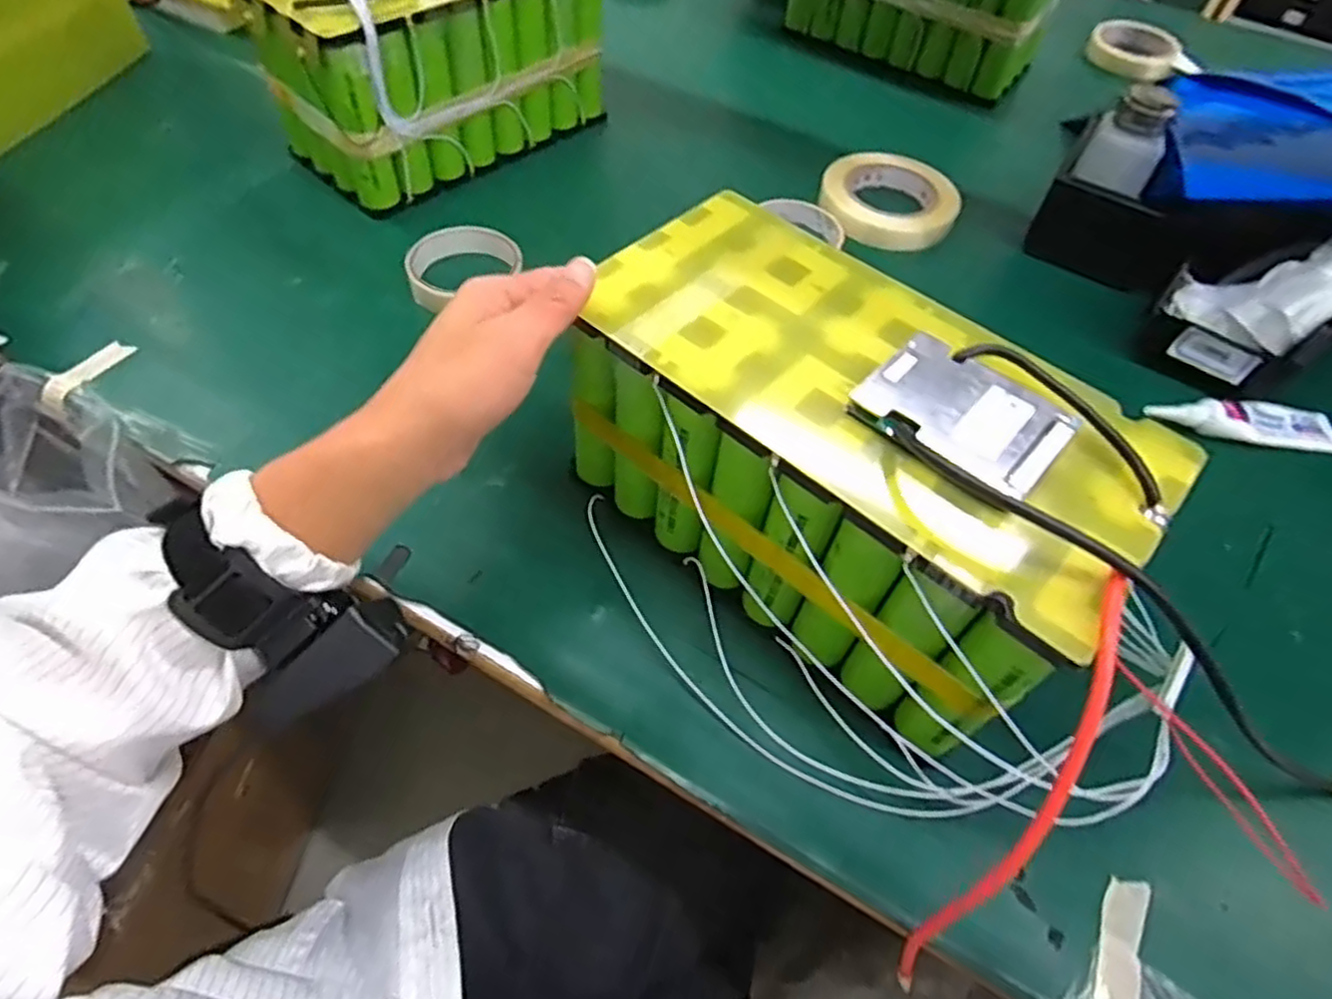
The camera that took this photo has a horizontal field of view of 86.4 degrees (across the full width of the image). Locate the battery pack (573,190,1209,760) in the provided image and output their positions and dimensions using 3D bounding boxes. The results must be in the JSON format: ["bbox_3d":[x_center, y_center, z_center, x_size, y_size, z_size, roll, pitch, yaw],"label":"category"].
[{"bbox_3d":[0.087,-0.026,0.371,0.264,0.136,0.133,38,62,19],"label":"battery pack"}]

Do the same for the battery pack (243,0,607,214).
[{"bbox_3d":[-0.196,-0.393,0.617,0.266,0.154,0.124,-38,67,-25],"label":"battery pack"}]

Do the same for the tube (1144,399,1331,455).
[{"bbox_3d":[0.421,-0.058,0.512,0.140,0.015,0.041,4,56,-2],"label":"tube"}]

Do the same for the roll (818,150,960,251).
[{"bbox_3d":[0.206,-0.284,0.663,0.118,0.034,0.118,2,56,-3],"label":"roll"}]

